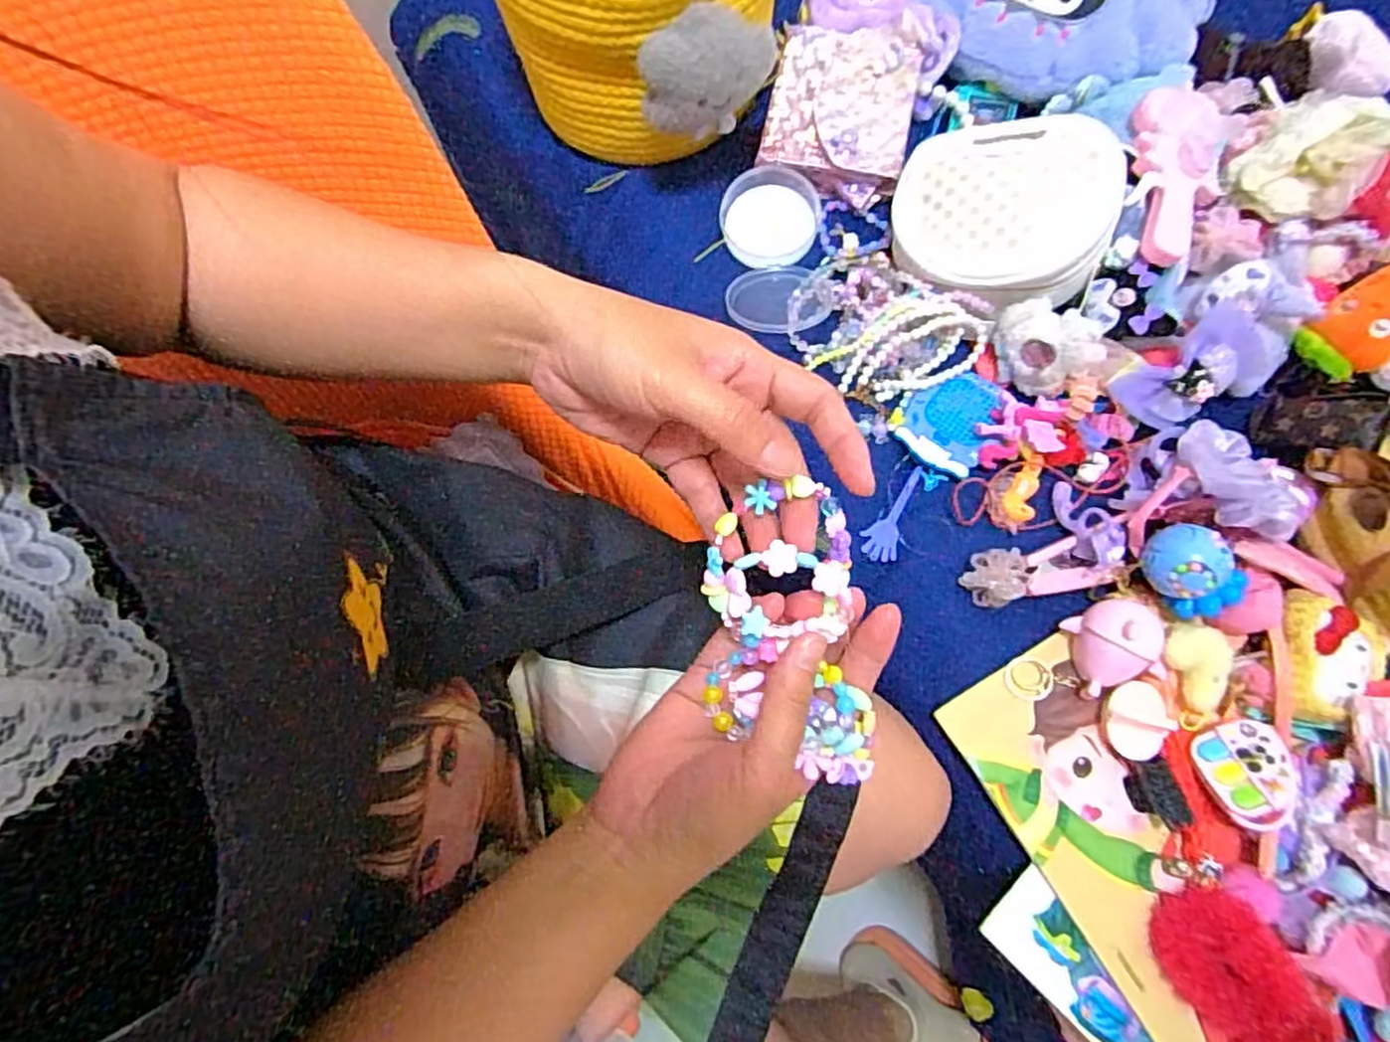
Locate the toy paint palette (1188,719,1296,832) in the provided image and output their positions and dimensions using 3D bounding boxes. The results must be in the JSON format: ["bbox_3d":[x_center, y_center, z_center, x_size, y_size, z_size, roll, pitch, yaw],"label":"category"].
[{"bbox_3d":[0.351,0.161,0.452,0.048,0.013,0.061,-26,55,26],"label":"toy paint palette"}]

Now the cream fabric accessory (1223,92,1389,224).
[{"bbox_3d":[0.427,-0.250,0.498,0.076,0.050,0.078,-1,74,2],"label":"cream fabric accessory"}]

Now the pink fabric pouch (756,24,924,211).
[{"bbox_3d":[0.121,-0.343,0.603,0.116,0.049,0.129,13,75,6],"label":"pink fabric pouch"}]

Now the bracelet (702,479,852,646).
[{"bbox_3d":[0.034,0.017,0.293,0.058,0.028,0.060,6,74,4],"label":"bracelet"}]

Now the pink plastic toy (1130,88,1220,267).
[{"bbox_3d":[0.347,-0.248,0.518,0.053,0.034,0.135,8,75,4],"label":"pink plastic toy"}]

